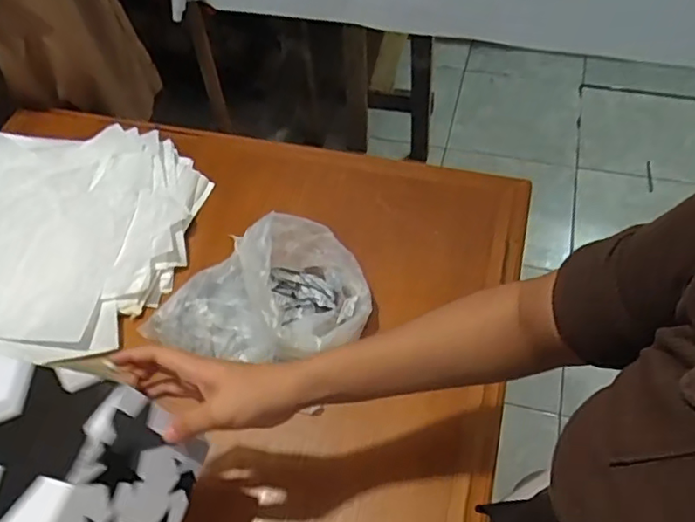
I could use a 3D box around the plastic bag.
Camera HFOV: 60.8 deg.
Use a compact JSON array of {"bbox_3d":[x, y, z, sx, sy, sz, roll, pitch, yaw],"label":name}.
[{"bbox_3d":[-0.095,0.053,0.622,0.242,0.102,0.161,-18,55,-9],"label":"plastic bag"}]

